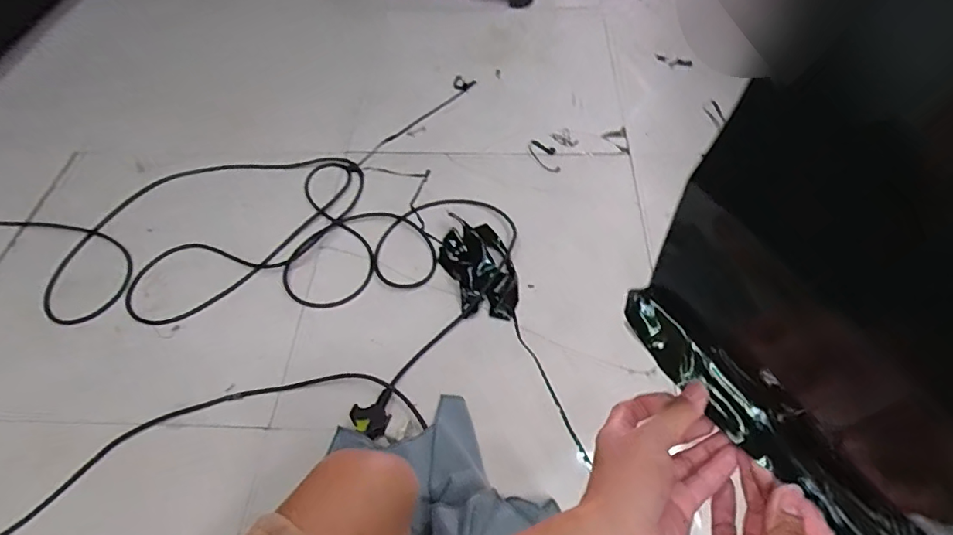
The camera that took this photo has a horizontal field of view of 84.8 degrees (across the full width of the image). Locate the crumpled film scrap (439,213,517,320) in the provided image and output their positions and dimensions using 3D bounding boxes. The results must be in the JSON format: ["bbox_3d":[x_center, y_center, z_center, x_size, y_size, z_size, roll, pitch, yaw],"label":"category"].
[{"bbox_3d":[0.003,0.000,0.922,0.111,0.023,0.212,-15,55,-8],"label":"crumpled film scrap"}]

